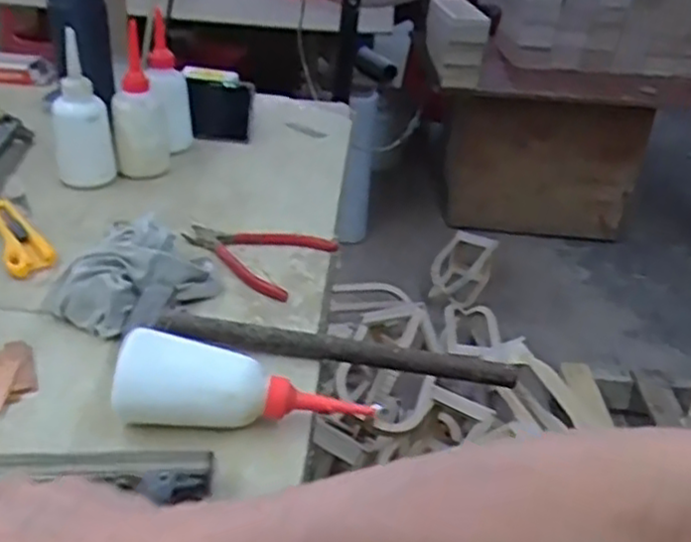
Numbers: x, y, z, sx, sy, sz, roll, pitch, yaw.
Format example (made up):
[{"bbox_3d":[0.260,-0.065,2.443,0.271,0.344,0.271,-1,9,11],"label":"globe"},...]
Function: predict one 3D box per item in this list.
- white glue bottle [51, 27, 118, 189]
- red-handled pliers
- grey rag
[{"bbox_3d":[-0.287,-0.166,0.794,0.049,0.146,0.049,20,34,22],"label":"white glue bottle"},{"bbox_3d":[-0.096,-0.021,0.713,0.142,0.016,0.101,19,34,20],"label":"red-handled pliers"},{"bbox_3d":[-0.177,0.004,0.633,0.103,0.049,0.135,24,36,27],"label":"grey rag"}]

